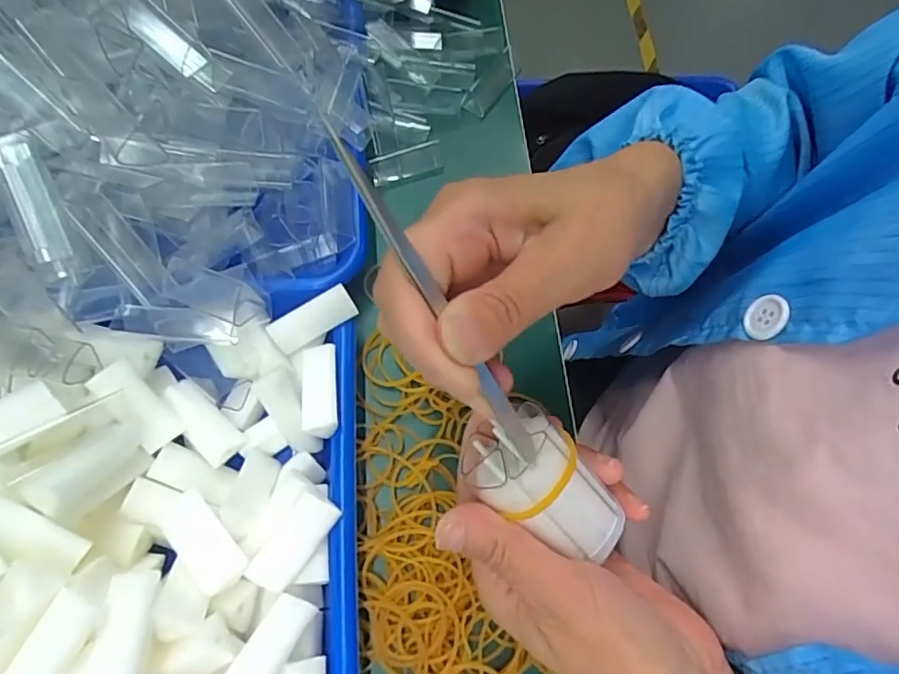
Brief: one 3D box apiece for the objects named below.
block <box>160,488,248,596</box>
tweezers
[{"bbox_3d":[-0.109,0.090,0.244,0.020,0.010,0.044,-41,75,-15],"label":"block"},{"bbox_3d":[-0.003,-0.010,0.181,0.008,0.005,0.132,-36,109,-14],"label":"tweezers"}]

